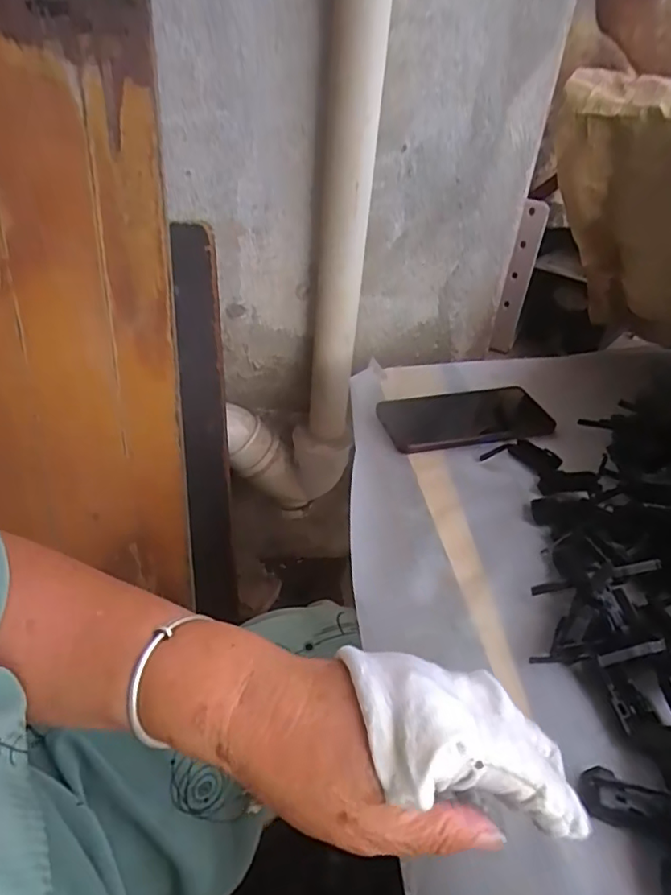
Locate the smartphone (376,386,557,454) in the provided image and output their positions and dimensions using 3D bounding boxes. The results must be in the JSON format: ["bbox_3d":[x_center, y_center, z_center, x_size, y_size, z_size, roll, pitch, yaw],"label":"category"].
[{"bbox_3d":[0.132,-0.032,0.565,0.173,0.011,0.085,-10,42,-15],"label":"smartphone"}]

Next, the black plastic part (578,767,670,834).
[{"bbox_3d":[0.146,0.177,0.283,0.042,0.011,0.021,15,41,13],"label":"black plastic part"}]

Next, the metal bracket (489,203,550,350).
[{"bbox_3d":[0.232,-0.210,0.726,0.047,0.200,0.007,-18,46,-23],"label":"metal bracket"}]

